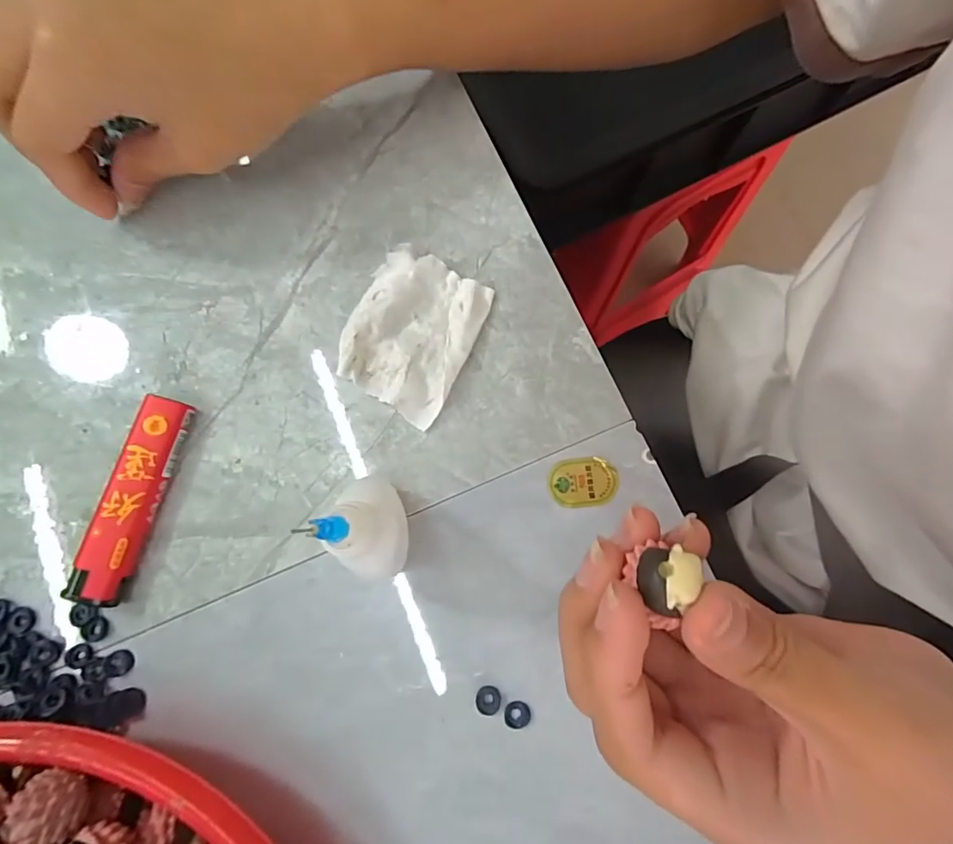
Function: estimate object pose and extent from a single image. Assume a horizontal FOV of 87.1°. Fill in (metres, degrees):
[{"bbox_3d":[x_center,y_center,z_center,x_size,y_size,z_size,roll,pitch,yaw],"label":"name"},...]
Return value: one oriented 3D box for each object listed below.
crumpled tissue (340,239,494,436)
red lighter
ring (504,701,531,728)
[{"bbox_3d":[-0.027,-0.037,0.206,0.049,0.010,0.064,25,79,5],"label":"crumpled tissue"},{"bbox_3d":[-0.129,0.028,0.190,0.018,0.013,0.076,14,78,3],"label":"red lighter"},{"bbox_3d":[0.015,0.105,0.179,0.009,0.004,0.009,-1,69,2],"label":"ring"}]

